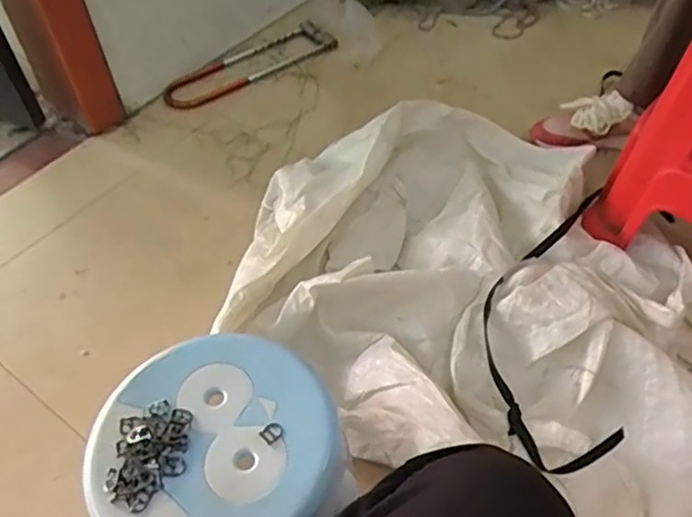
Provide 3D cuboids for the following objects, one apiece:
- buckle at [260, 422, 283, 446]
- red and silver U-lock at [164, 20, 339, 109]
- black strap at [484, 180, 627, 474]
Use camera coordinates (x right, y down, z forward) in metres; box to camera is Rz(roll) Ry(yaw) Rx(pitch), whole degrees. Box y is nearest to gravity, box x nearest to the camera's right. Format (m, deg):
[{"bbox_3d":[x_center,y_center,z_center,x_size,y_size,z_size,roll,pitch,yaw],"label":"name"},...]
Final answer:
[{"bbox_3d":[-0.069,0.163,0.573,0.017,0.005,0.020,35,59,29],"label":"buckle"},{"bbox_3d":[-0.194,-0.410,1.281,0.403,0.031,0.104,-33,65,-27],"label":"red and silver U-lock"},{"bbox_3d":[0.280,0.045,0.845,0.172,0.055,0.503,8,50,10],"label":"black strap"}]

